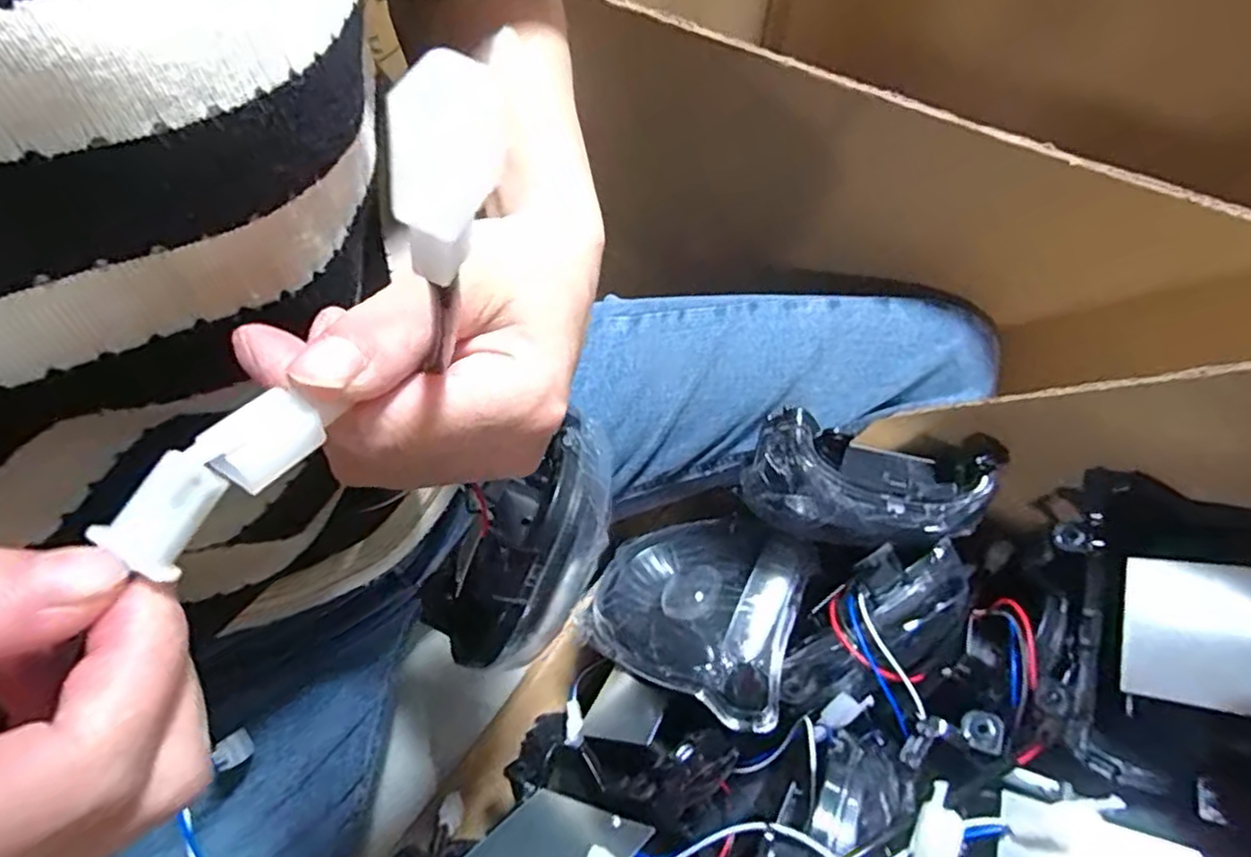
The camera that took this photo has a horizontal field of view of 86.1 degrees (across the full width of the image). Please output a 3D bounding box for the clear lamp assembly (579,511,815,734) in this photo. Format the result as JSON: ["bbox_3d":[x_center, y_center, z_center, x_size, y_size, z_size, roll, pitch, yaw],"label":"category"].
[{"bbox_3d":[0.045,0.100,0.408,0.126,0.070,0.122,26,65,14],"label":"clear lamp assembly"}]

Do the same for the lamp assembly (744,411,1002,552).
[{"bbox_3d":[0.132,0.030,0.359,0.130,0.055,0.061,1,62,1],"label":"lamp assembly"}]

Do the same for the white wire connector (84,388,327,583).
[{"bbox_3d":[-0.077,0.009,0.125,0.016,0.009,0.038,35,64,18],"label":"white wire connector"}]

